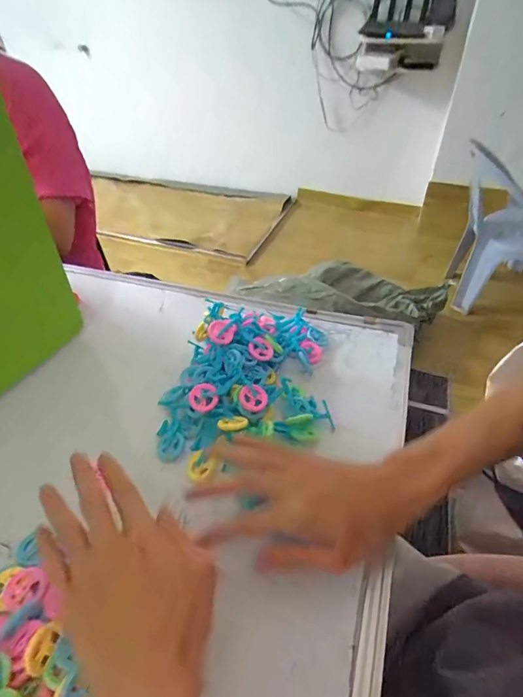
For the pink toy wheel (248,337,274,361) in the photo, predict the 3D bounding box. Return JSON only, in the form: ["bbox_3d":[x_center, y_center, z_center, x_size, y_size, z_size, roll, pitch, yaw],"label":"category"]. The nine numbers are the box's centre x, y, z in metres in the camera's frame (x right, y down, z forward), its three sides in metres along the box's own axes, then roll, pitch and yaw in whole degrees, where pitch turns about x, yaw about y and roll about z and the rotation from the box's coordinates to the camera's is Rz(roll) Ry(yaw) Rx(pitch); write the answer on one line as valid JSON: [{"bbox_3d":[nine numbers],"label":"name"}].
[{"bbox_3d":[0.000,0.001,0.457,0.030,0.006,0.030,12,63,-25],"label":"pink toy wheel"}]

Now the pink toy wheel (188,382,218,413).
[{"bbox_3d":[-0.060,0.051,0.411,0.030,0.004,0.029,1,79,-4],"label":"pink toy wheel"}]

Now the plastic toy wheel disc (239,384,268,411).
[{"bbox_3d":[-0.009,0.052,0.412,0.030,0.005,0.027,27,68,9],"label":"plastic toy wheel disc"}]

